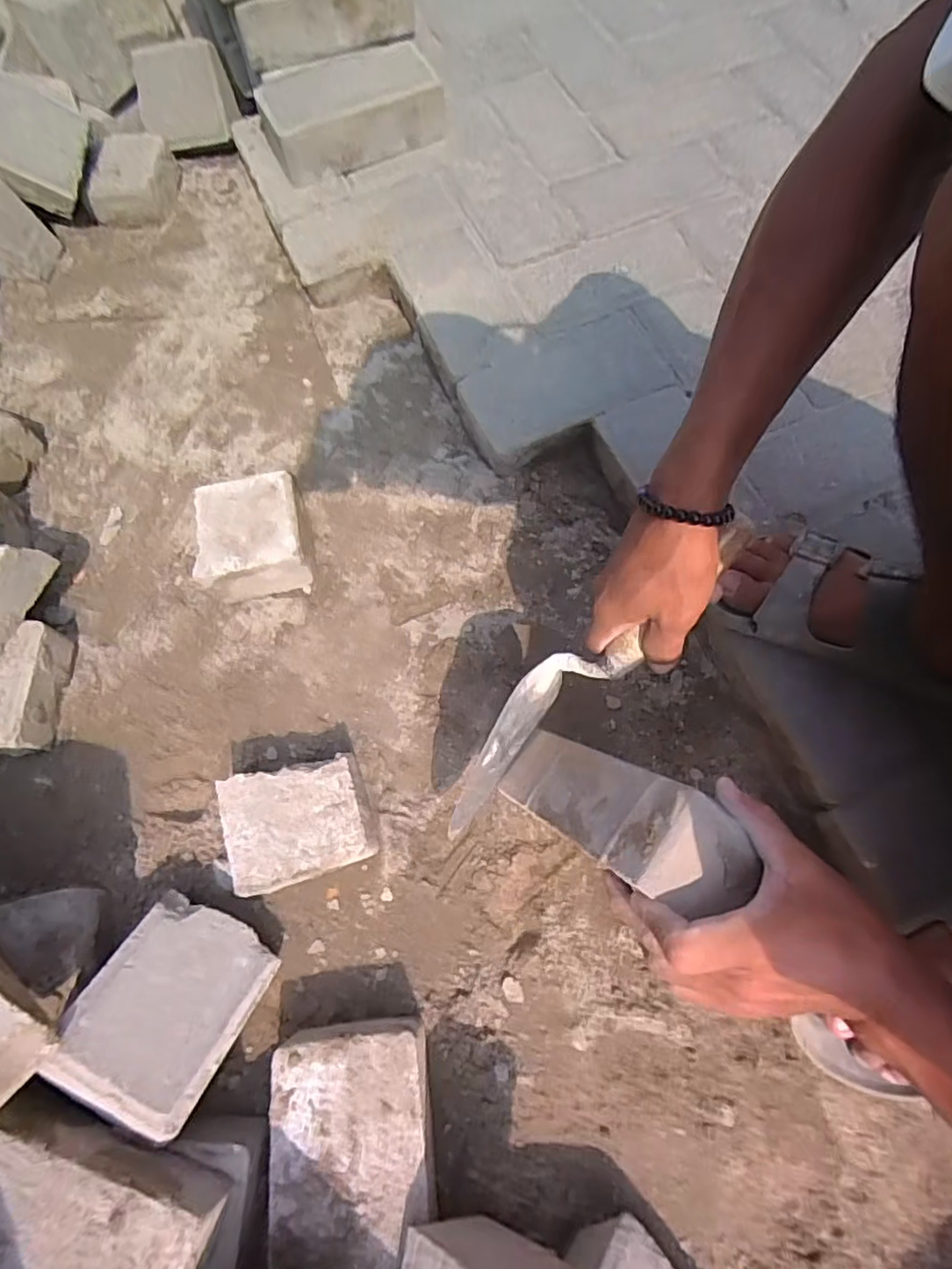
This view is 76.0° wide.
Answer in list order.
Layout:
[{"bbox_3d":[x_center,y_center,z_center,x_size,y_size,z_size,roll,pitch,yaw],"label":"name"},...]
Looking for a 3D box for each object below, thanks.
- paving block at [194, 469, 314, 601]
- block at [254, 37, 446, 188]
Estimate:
[{"bbox_3d":[-0.224,-0.098,0.619,0.097,0.062,0.108,-12,69,-5],"label":"paving block"},{"bbox_3d":[-0.147,-0.634,0.739,0.217,0.064,0.105,-16,70,-6],"label":"block"}]

